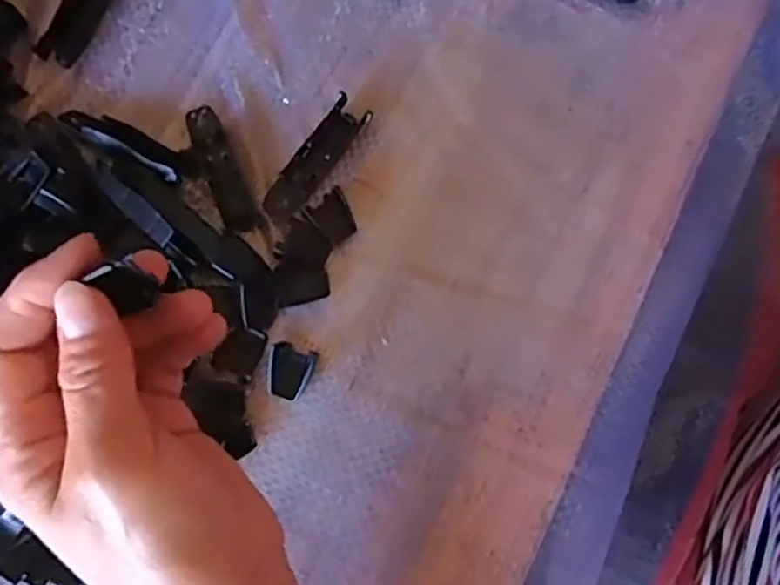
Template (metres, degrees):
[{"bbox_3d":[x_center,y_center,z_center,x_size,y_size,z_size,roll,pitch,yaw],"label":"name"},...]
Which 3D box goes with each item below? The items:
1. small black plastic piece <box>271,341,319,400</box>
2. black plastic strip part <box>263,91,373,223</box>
[{"bbox_3d":[-0.043,0.034,0.297,0.018,0.007,0.023,20,77,4],"label":"small black plastic piece"},{"bbox_3d":[-0.034,-0.061,0.317,0.018,0.008,0.065,35,79,7],"label":"black plastic strip part"}]

